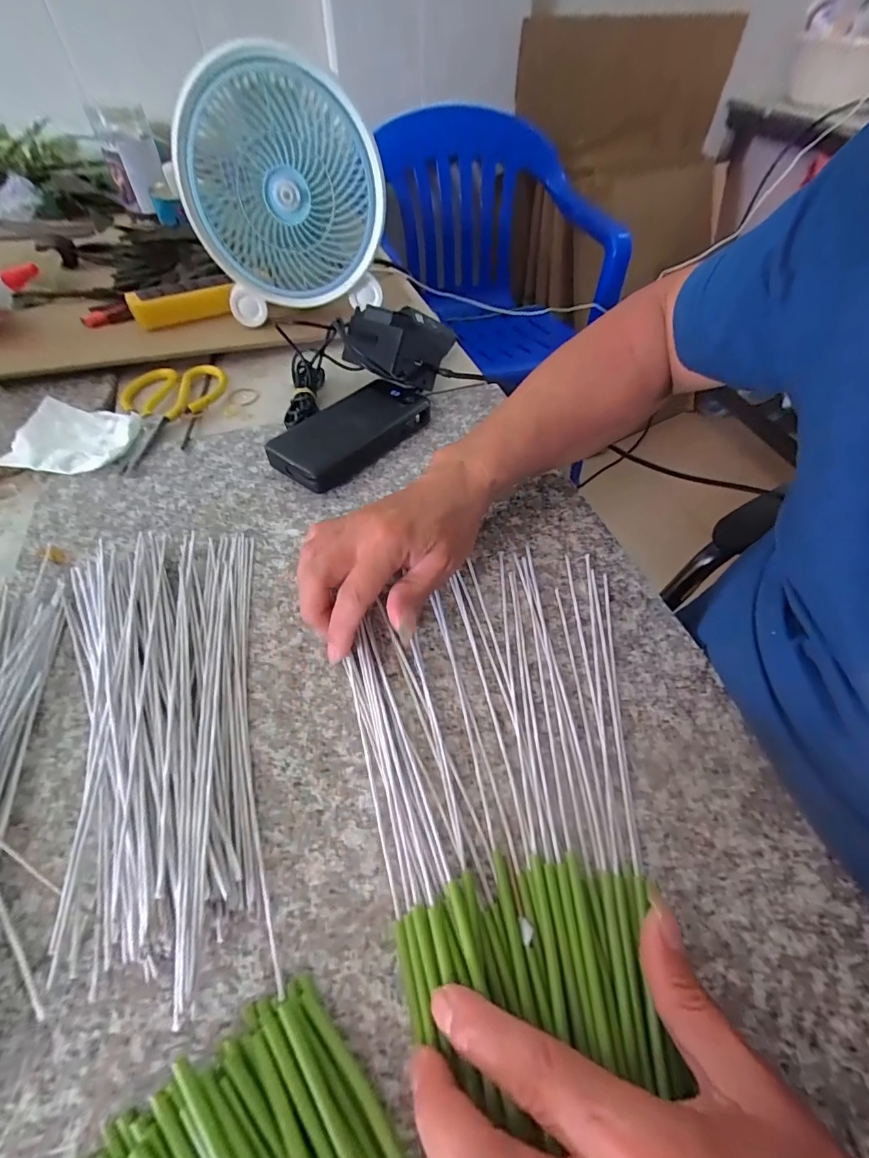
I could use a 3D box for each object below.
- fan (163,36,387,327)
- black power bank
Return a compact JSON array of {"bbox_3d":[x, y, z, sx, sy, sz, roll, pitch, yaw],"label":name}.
[{"bbox_3d":[-0.167,-0.421,0.503,0.205,0.219,0.137,-17,55,-13],"label":"fan"},{"bbox_3d":[-0.077,-0.141,0.417,0.071,0.034,0.154,34,60,23],"label":"black power bank"}]

